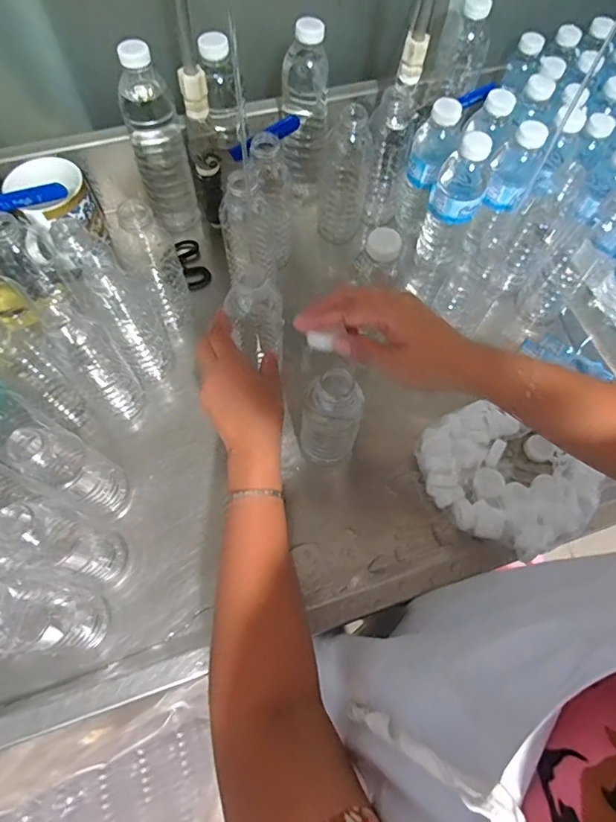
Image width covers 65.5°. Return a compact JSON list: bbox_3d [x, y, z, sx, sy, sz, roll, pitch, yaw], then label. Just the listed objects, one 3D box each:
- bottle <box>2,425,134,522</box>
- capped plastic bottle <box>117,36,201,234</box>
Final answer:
[{"bbox_3d":[-0.218,0.057,0.446,0.065,0.170,0.058,26,67,9],"label":"bottle"},{"bbox_3d":[-0.182,-0.326,0.589,0.068,0.219,0.060,-17,67,-9],"label":"capped plastic bottle"}]

